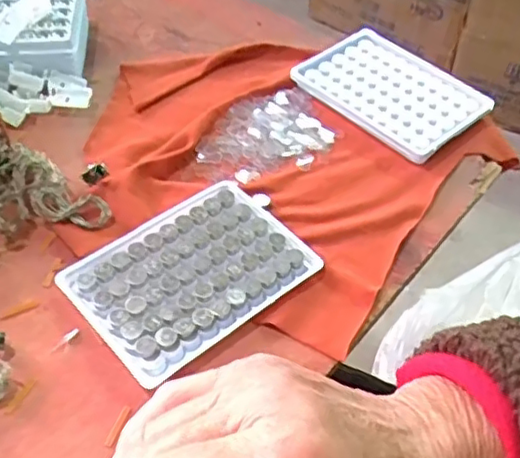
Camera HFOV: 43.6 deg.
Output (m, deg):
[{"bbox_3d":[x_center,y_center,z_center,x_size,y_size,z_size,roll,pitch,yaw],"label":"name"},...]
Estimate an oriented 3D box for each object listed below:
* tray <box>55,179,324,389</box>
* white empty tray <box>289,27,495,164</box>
[{"bbox_3d":[-0.044,0.022,0.388,0.128,0.010,0.099,-32,58,-26],"label":"tray"},{"bbox_3d":[0.099,-0.109,0.503,0.088,0.018,0.133,-36,59,-28],"label":"white empty tray"}]

